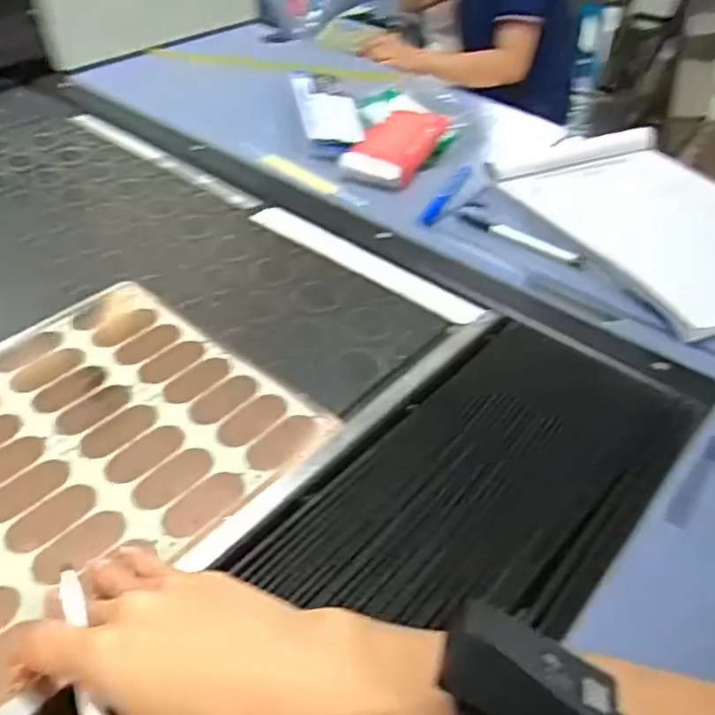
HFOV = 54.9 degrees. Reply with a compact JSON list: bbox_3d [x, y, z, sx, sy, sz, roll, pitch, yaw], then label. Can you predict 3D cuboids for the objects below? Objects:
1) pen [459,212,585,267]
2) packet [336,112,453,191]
[{"bbox_3d":[0.155,-0.116,0.664,0.137,0.016,0.009,33,50,30],"label":"pen"},{"bbox_3d":[0.040,-0.239,0.779,0.076,0.035,0.162,18,44,17],"label":"packet"}]

